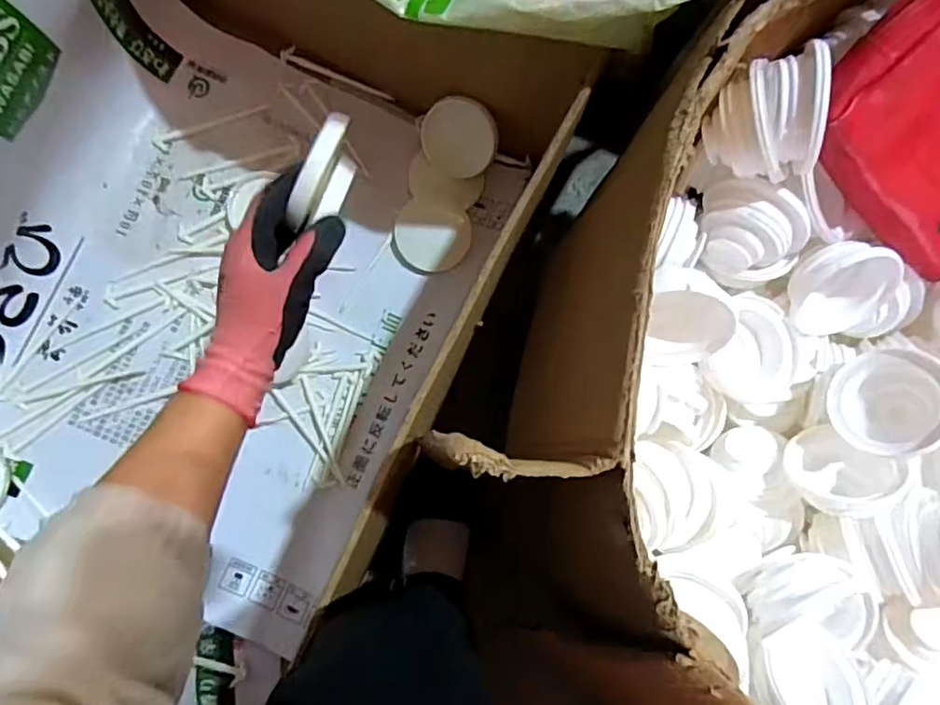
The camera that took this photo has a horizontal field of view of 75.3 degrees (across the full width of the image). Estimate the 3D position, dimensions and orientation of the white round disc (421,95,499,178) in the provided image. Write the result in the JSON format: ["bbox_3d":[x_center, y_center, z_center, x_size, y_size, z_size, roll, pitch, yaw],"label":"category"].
[{"bbox_3d":[-0.011,-0.225,0.637,0.076,0.005,0.080,4,113,10],"label":"white round disc"}]

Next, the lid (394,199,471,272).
[{"bbox_3d":[-0.041,-0.126,0.666,0.080,0.013,0.072,13,84,-5],"label":"lid"}]

